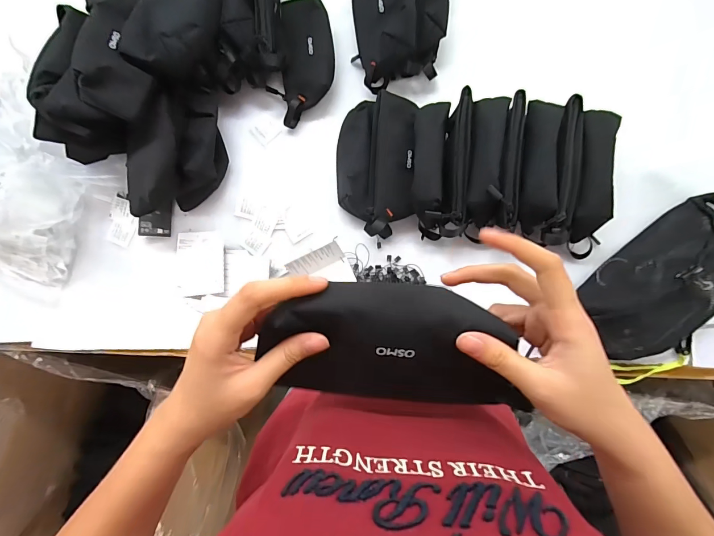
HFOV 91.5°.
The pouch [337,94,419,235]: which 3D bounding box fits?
[{"bbox_3d":[0.028,-0.160,0.551,0.122,0.057,0.216,3,87,4],"label":"pouch"}]

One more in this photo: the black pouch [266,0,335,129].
[{"bbox_3d":[-0.093,-0.344,0.579,0.109,0.042,0.209,-1,86,4],"label":"black pouch"}]

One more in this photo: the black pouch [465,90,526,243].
[{"bbox_3d":[0.199,-0.147,0.523,0.070,0.083,0.199,5,87,4],"label":"black pouch"}]

